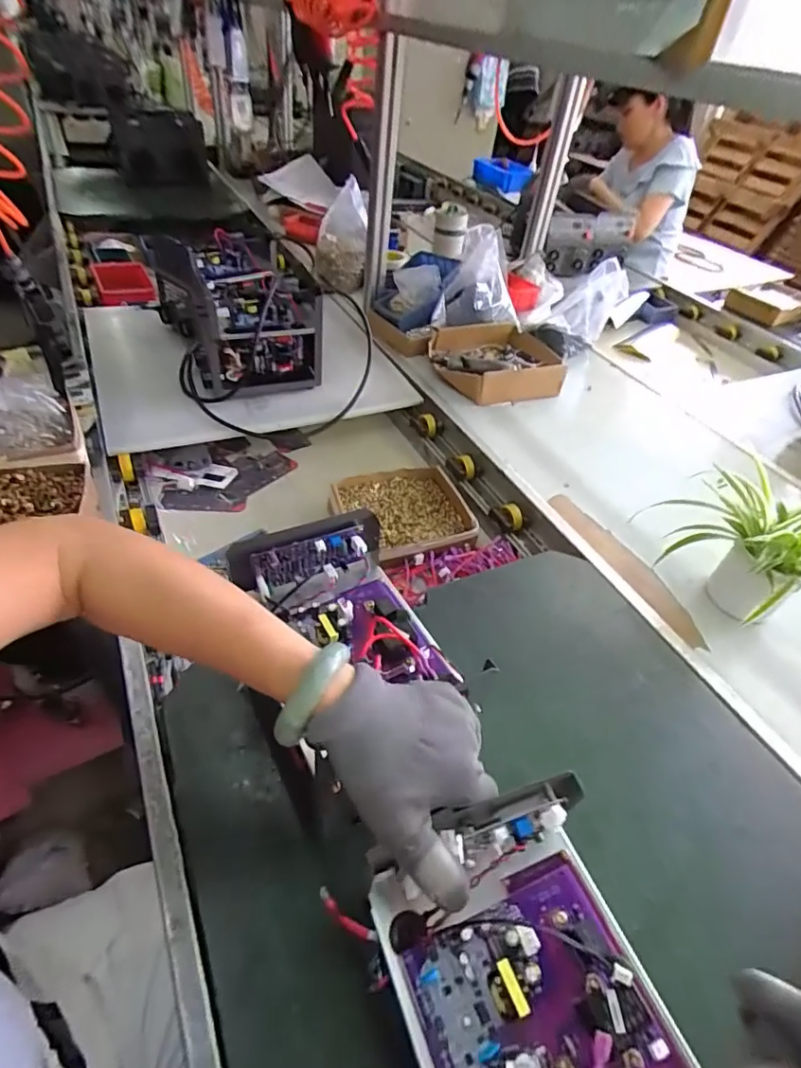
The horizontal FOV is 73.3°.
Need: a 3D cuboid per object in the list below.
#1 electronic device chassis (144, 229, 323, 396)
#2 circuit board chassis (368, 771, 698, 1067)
[{"bbox_3d":[-0.351,-0.466,1.148,0.257,0.208,0.429,-17,49,-24],"label":"electronic device chassis"},{"bbox_3d":[0.085,0.272,0.296,0.147,0.068,0.225,-15,49,-17],"label":"circuit board chassis"}]

